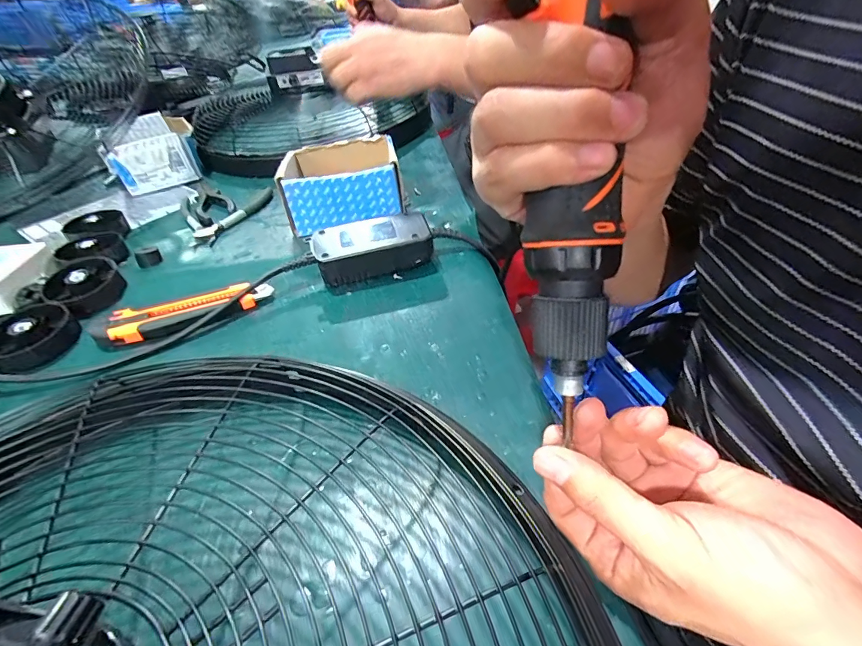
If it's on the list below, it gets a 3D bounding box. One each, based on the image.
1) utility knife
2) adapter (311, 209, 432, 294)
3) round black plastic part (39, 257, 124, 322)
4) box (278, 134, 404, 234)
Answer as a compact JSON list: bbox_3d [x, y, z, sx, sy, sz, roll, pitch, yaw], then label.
[{"bbox_3d":[-0.224,-0.012,0.390,0.138,0.018,0.036,-16,45,-12],"label":"utility knife"},{"bbox_3d":[-0.059,-0.075,0.420,0.112,0.045,0.048,-16,44,-12],"label":"adapter"},{"bbox_3d":[-0.355,-0.039,0.421,0.073,0.028,0.063,23,50,26],"label":"round black plastic part"},{"bbox_3d":[-0.110,-0.175,0.509,0.128,0.070,0.125,-10,44,-6],"label":"box"}]

